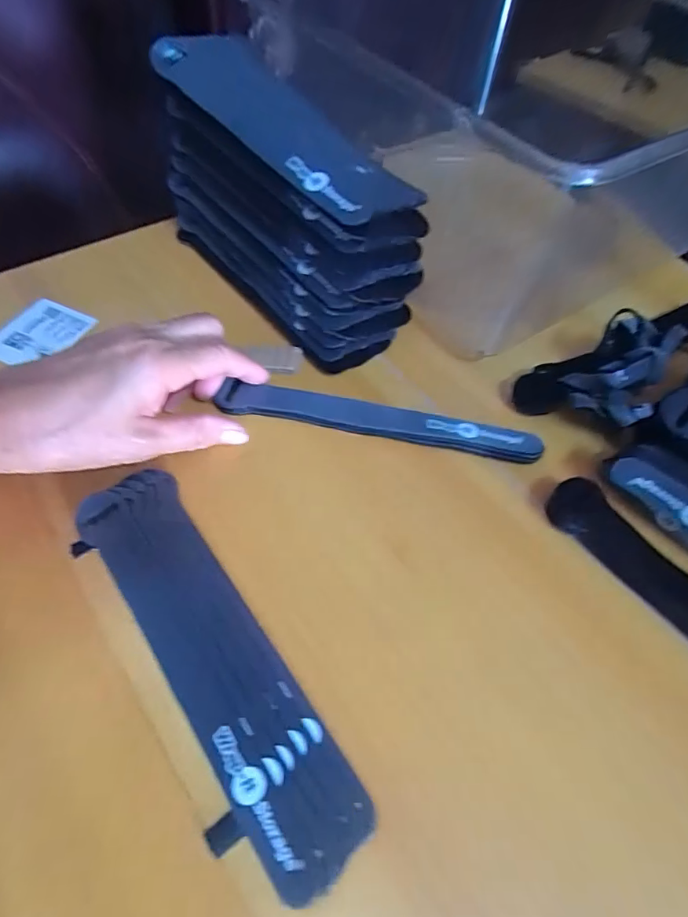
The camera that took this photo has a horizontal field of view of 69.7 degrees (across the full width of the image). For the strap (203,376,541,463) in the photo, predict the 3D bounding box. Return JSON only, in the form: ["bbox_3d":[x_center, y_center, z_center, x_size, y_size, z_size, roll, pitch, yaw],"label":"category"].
[{"bbox_3d":[0.021,-0.023,0.300,0.190,0.011,0.021,10,56,3],"label":"strap"}]

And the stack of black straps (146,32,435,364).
[{"bbox_3d":[-0.041,-0.169,0.330,0.075,0.119,0.208,-33,66,-22],"label":"stack of black straps"}]

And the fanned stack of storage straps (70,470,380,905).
[{"bbox_3d":[-0.064,0.087,0.225,0.053,0.010,0.195,-30,65,-21],"label":"fanned stack of storage straps"}]

